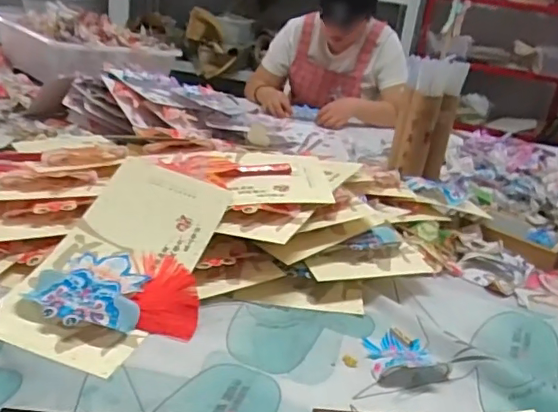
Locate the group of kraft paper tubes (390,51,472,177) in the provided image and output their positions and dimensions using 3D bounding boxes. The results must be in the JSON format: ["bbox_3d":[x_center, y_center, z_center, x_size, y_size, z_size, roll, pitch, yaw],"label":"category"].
[{"bbox_3d":[0.298,-0.182,1.113,0.108,0.211,0.071,15,23,18],"label":"group of kraft paper tubes"}]

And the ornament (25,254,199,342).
[{"bbox_3d":[-0.193,0.104,0.661,0.192,0.039,0.123,3,22,-11],"label":"ornament"}]

